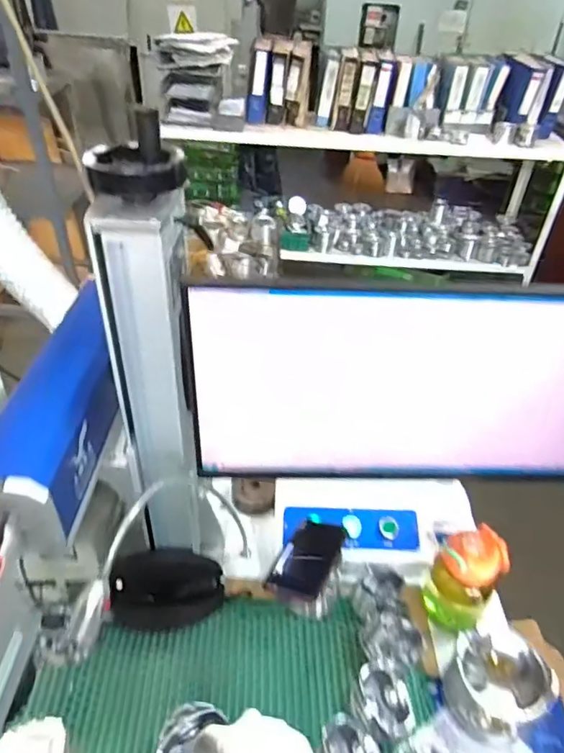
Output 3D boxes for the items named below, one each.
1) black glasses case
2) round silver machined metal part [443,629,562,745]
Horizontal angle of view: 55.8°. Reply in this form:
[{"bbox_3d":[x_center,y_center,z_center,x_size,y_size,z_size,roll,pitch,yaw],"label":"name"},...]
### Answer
[{"bbox_3d":[-0.169,0.307,0.768,0.162,0.058,0.091,0,37,-4],"label":"black glasses case"},{"bbox_3d":[0.274,0.389,0.680,0.114,0.090,0.112,2,37,-2],"label":"round silver machined metal part"}]

